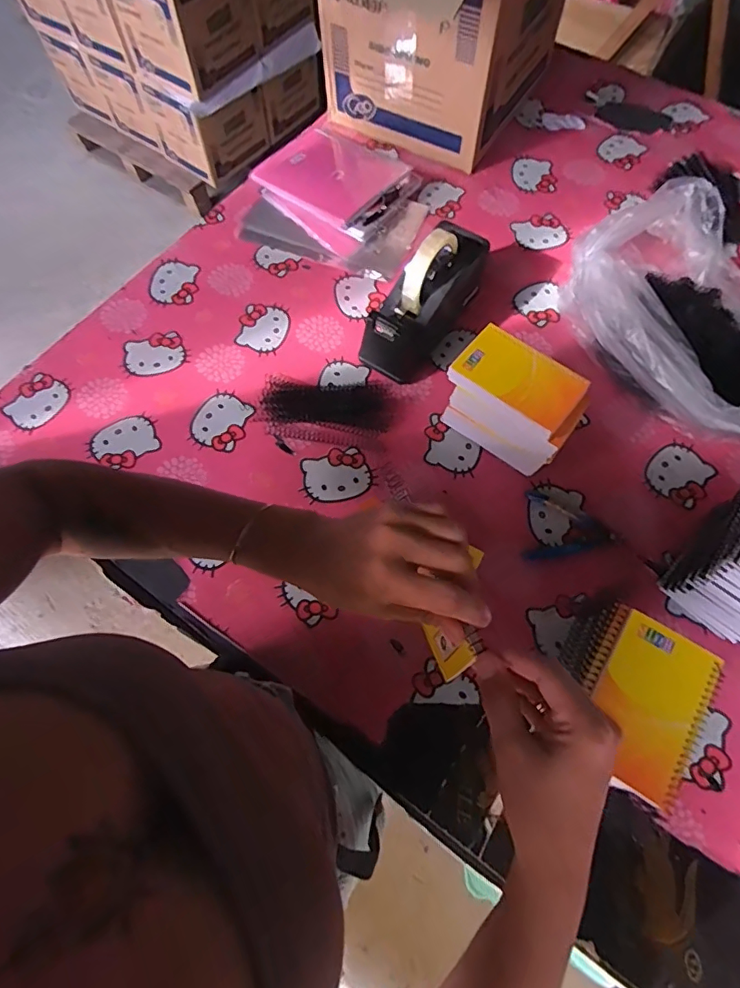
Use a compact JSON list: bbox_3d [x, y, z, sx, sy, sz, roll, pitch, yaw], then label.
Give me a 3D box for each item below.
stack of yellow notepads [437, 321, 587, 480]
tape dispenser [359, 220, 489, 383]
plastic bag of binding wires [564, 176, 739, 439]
[{"bbox_3d":[0.163,-0.099,0.598,0.141,0.115,0.087,36,72,15],"label":"stack of yellow notepads"},{"bbox_3d":[0.074,-0.255,0.660,0.070,0.130,0.201,33,70,13],"label":"tape dispenser"},{"bbox_3d":[0.416,-0.228,0.654,0.249,0.111,0.346,-16,67,-7],"label":"plastic bag of binding wires"}]

